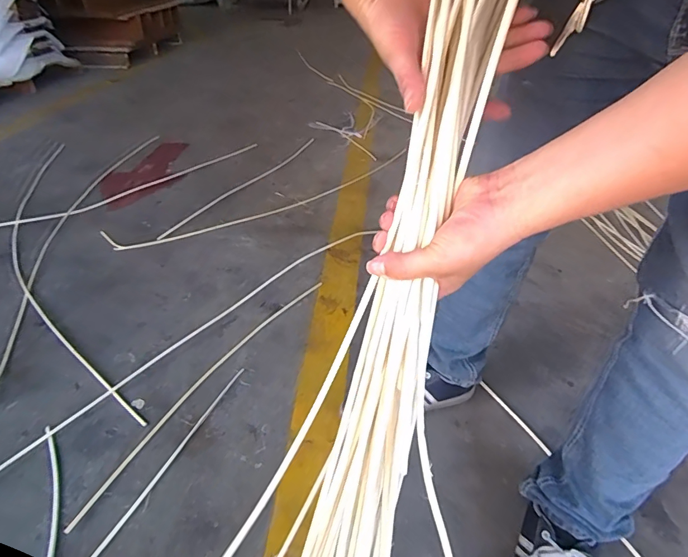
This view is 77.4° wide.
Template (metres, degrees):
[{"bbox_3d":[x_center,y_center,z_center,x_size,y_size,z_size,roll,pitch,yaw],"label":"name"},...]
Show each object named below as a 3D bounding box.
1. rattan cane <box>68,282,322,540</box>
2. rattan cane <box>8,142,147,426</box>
[{"bbox_3d":[-0.263,0.197,0.917,0.047,0.011,0.705,20,41,22],"label":"rattan cane"},{"bbox_3d":[-0.926,-0.151,1.336,0.203,0.022,1.684,-20,43,-26],"label":"rattan cane"}]

